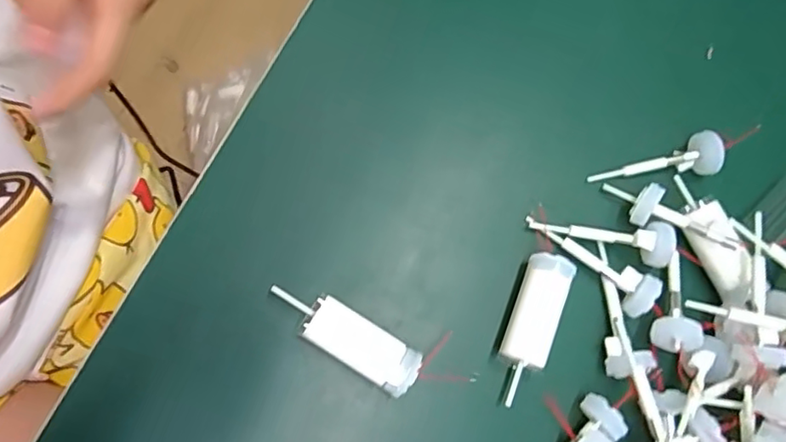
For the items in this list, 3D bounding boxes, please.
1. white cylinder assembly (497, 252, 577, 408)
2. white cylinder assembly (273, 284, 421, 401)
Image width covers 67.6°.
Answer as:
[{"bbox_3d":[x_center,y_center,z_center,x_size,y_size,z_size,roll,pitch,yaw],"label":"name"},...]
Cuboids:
[{"bbox_3d":[0.061,0.047,0.262,0.020,0.016,0.065,23,74,-2],"label":"white cylinder assembly"},{"bbox_3d":[-0.020,0.050,0.253,0.067,0.015,0.021,33,74,1],"label":"white cylinder assembly"}]

